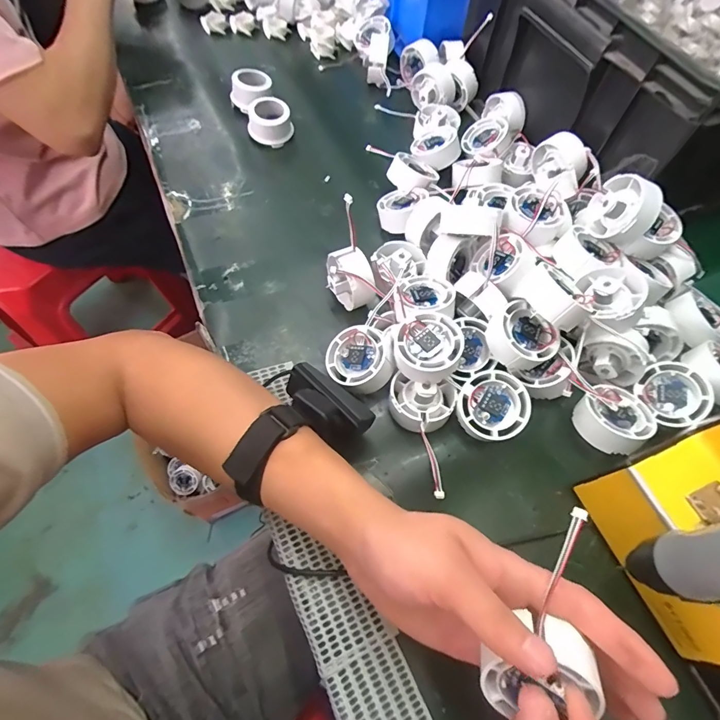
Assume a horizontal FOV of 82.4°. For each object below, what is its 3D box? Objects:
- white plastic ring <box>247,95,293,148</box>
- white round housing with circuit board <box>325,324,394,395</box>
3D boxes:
[{"bbox_3d":[-0.111,-0.292,0.502,0.046,0.033,0.044,1,63,-2],"label":"white plastic ring"},{"bbox_3d":[0.000,0.000,0.350,0.051,0.021,0.053,-9,66,20],"label":"white round housing with circuit board"}]

